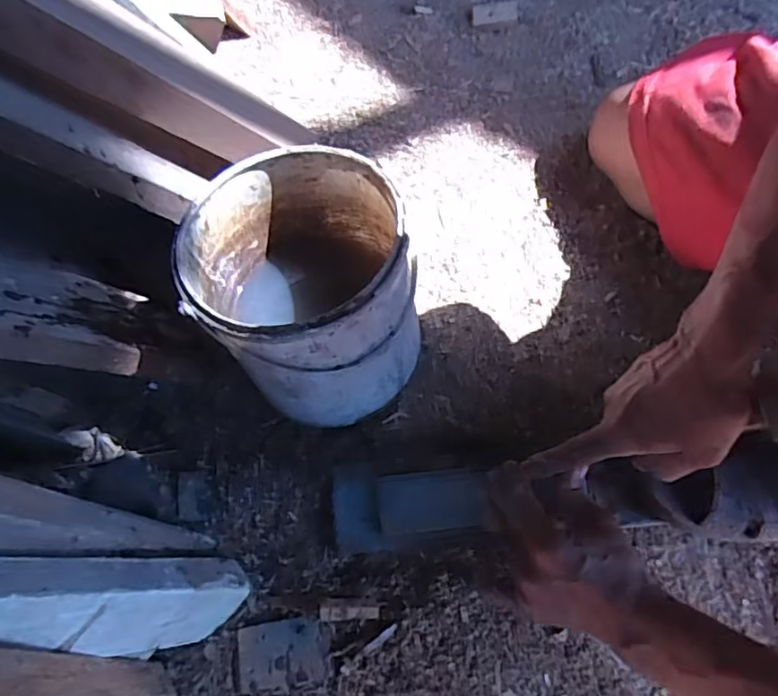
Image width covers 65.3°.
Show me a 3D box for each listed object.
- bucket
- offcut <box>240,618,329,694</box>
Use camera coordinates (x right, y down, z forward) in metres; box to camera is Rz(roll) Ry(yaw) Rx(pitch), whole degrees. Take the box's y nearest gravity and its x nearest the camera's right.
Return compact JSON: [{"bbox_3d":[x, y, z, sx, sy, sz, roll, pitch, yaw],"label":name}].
[{"bbox_3d":[-0.072,-0.050,0.527,0.170,0.169,0.185,-1,68,2],"label":"bucket"},{"bbox_3d":[-0.088,0.256,0.507,0.078,0.010,0.051,-6,66,-1],"label":"offcut"}]

